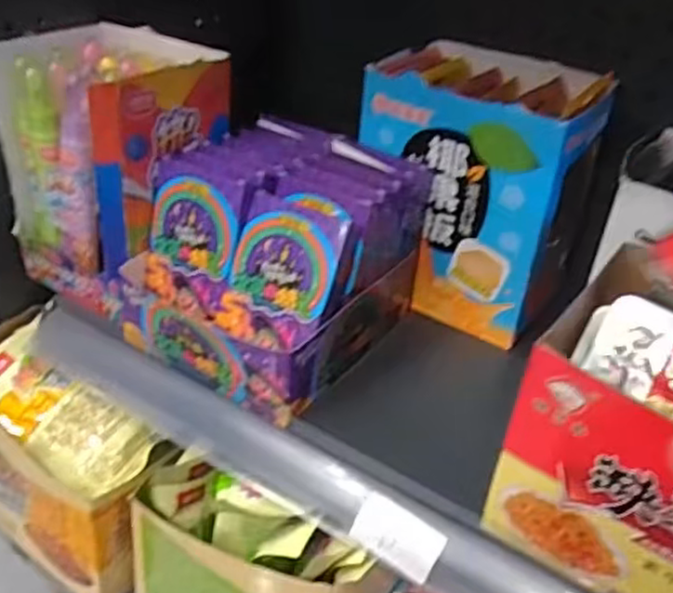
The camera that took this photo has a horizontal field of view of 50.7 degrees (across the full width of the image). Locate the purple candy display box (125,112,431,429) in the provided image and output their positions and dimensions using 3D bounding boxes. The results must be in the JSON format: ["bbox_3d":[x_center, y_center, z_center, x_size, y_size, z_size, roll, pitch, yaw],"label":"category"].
[{"bbox_3d":[-0.043,-0.033,0.500,0.148,0.117,0.168,24,39,26],"label":"purple candy display box"}]

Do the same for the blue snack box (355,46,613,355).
[{"bbox_3d":[0.111,-0.093,0.565,0.158,0.173,0.144,22,39,24],"label":"blue snack box"}]

